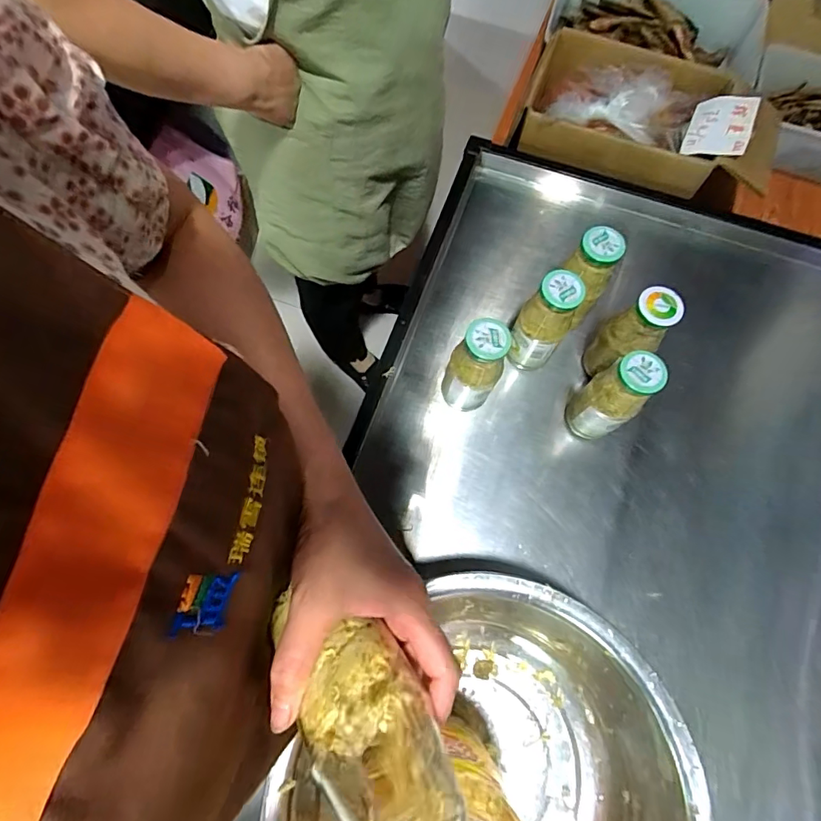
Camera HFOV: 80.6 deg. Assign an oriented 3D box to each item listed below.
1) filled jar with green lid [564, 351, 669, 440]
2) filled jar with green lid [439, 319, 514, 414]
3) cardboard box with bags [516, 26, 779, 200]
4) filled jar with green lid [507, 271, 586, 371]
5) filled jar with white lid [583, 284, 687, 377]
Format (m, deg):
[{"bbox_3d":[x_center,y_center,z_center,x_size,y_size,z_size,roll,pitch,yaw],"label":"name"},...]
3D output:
[{"bbox_3d":[0.238,-0.012,0.582,0.050,0.171,0.061,-38,76,-12],"label":"filled jar with green lid"},{"bbox_3d":[0.076,-0.045,0.594,0.062,0.177,0.056,24,73,8],"label":"filled jar with green lid"},{"bbox_3d":[0.368,-0.463,0.764,0.394,0.090,0.228,24,73,8],"label":"cardboard box with bags"},{"bbox_3d":[0.163,-0.104,0.614,0.058,0.176,0.052,24,73,8],"label":"filled jar with green lid"},{"bbox_3d":[0.272,-0.093,0.611,0.063,0.177,0.071,38,76,12],"label":"filled jar with white lid"}]

